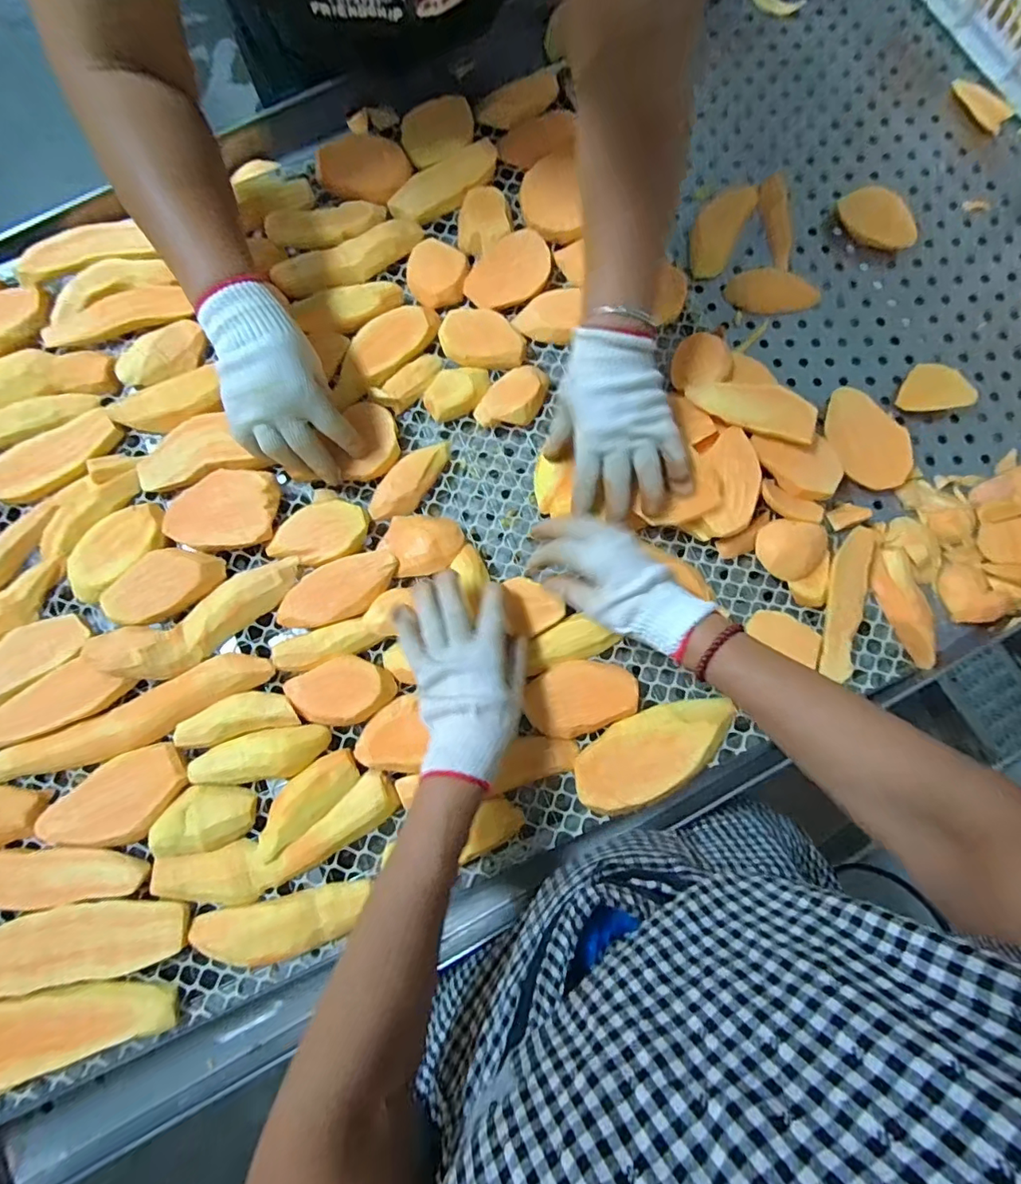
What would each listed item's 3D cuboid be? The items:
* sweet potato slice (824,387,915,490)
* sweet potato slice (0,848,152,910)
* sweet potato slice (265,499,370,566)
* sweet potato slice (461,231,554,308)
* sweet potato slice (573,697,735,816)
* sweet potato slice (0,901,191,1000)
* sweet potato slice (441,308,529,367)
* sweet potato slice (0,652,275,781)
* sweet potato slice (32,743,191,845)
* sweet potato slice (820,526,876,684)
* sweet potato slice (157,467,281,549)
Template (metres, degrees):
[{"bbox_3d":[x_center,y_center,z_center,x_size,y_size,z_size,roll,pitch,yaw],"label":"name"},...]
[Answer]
[{"bbox_3d":[0.375,-0.162,0.556,0.080,0.016,0.115,-31,81,-3],"label":"sweet potato slice"},{"bbox_3d":[-0.416,0.252,0.457,0.182,0.014,0.049,-3,80,1],"label":"sweet potato slice"},{"bbox_3d":[-0.192,-0.057,0.518,0.100,0.010,0.058,-20,81,-2],"label":"sweet potato slice"},{"bbox_3d":[-0.002,-0.355,0.579,0.103,0.010,0.078,-36,81,-4],"label":"sweet potato slice"},{"bbox_3d":[0.133,0.147,0.477,0.154,0.015,0.072,-28,81,-3],"label":"sweet potato slice"},{"bbox_3d":[-0.378,0.302,0.444,0.198,0.016,0.059,-10,80,0],"label":"sweet potato slice"},{"bbox_3d":[-0.029,-0.275,0.563,0.091,0.013,0.056,4,81,2],"label":"sweet potato slice"},{"bbox_3d":[-0.355,0.120,0.480,0.278,0.016,0.045,-24,81,-2],"label":"sweet potato slice"},{"bbox_3d":[-0.360,0.192,0.471,0.136,0.016,0.072,-27,81,-3],"label":"sweet potato slice"},{"bbox_3d":[0.323,0.009,0.503,0.040,0.012,0.155,18,82,4],"label":"sweet potato slice"},{"bbox_3d":[-0.287,-0.083,0.519,0.099,0.017,0.082,-1,81,1],"label":"sweet potato slice"}]

